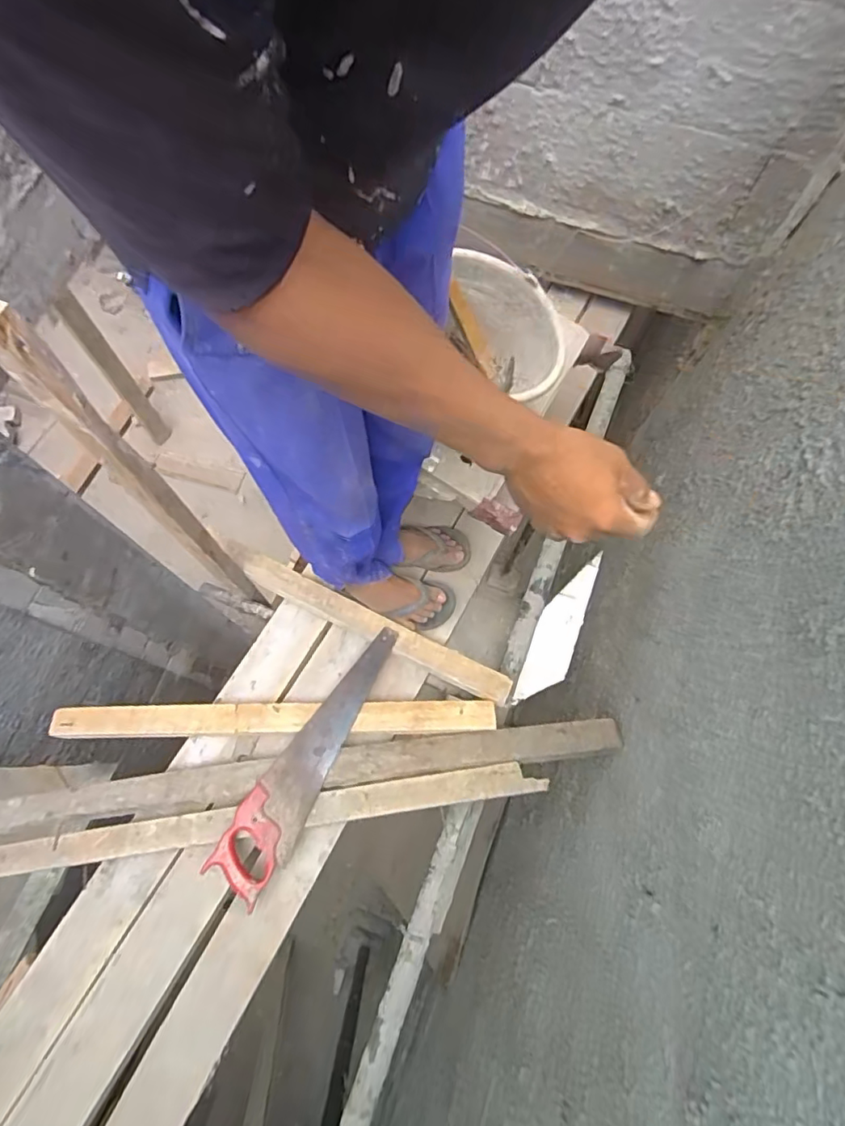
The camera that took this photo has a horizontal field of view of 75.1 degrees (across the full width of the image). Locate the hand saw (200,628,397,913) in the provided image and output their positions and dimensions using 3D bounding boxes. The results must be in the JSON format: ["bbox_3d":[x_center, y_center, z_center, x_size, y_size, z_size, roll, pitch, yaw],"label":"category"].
[{"bbox_3d":[-0.204,0.338,1.009,0.111,0.029,0.496,30,68,-3],"label":"hand saw"}]

